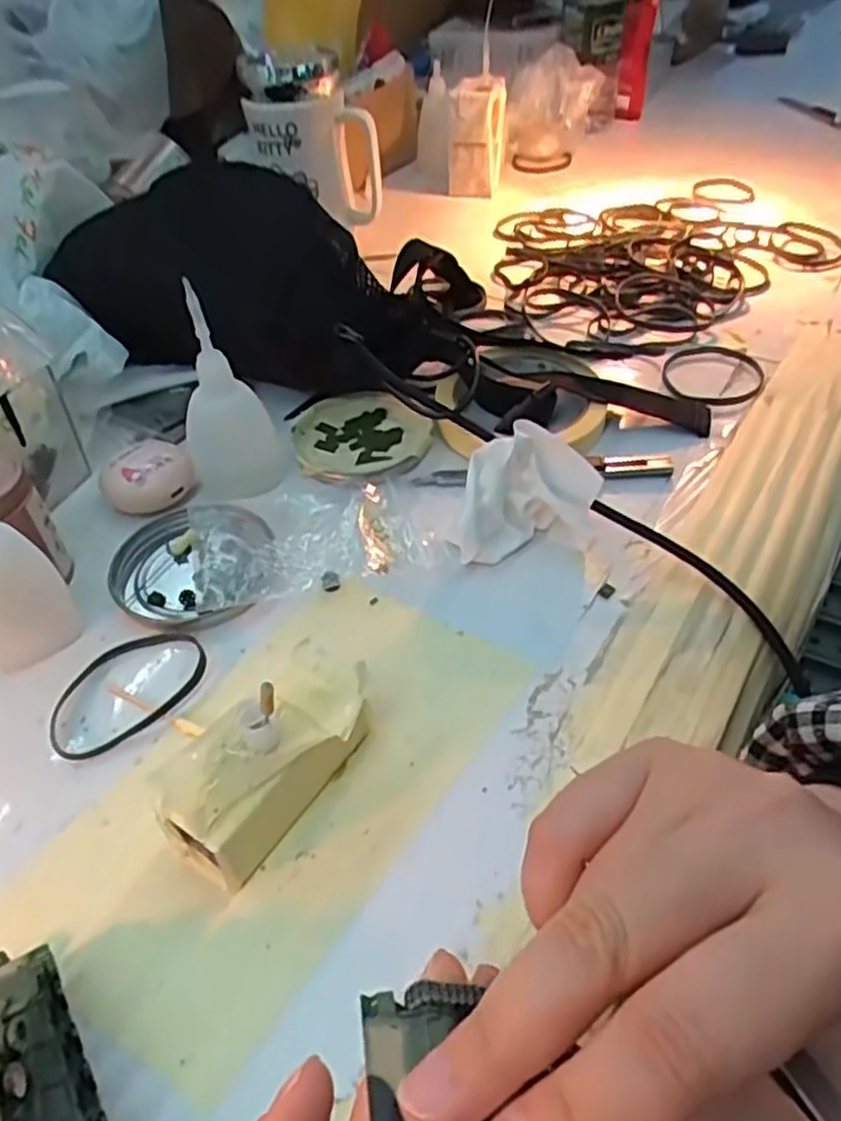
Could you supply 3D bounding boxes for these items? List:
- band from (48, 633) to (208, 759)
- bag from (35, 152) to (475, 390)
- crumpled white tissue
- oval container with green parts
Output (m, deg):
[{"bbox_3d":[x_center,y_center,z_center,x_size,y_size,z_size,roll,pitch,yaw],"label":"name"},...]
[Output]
[{"bbox_3d":[-0.127,0.055,0.324,0.070,0.005,0.045,-31,50,-24],"label":"band"},{"bbox_3d":[-0.100,-0.167,0.466,0.267,0.098,0.116,9,47,12],"label":"bag"},{"bbox_3d":[0.049,-0.033,0.367,0.069,0.045,0.045,-14,46,-10],"label":"crumpled white tissue"},{"bbox_3d":[-0.037,-0.072,0.437,0.074,0.014,0.078,-25,48,-19],"label":"oval container with green parts"}]

